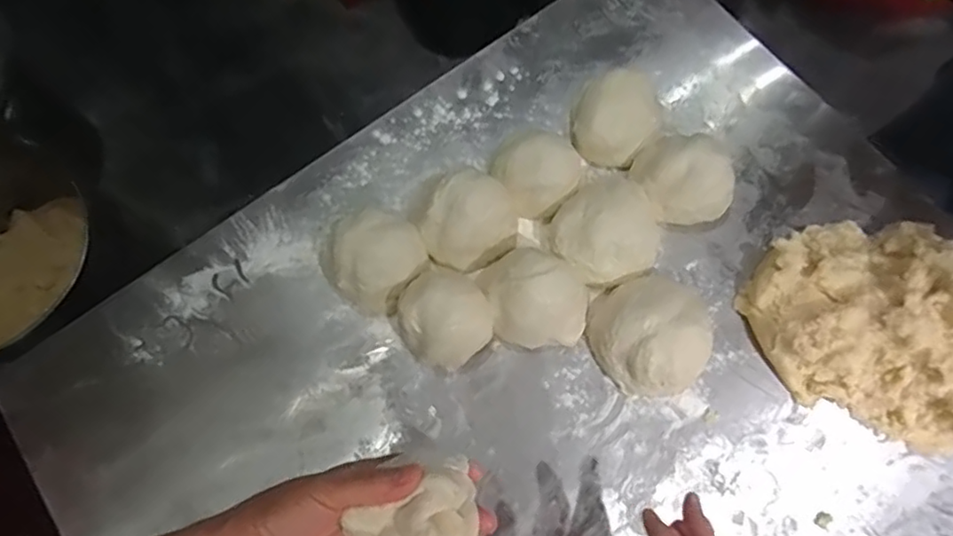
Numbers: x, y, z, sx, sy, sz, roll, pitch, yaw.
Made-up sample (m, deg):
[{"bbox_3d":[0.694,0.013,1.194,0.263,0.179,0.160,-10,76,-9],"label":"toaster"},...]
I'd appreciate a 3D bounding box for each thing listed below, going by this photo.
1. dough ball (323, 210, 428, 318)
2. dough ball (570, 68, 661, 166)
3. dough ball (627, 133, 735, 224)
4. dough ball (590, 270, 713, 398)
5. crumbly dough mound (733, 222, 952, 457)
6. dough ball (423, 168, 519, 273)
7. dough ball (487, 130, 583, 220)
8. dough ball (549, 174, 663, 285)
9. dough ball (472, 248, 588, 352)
[{"bbox_3d":[-0.092,-0.007,0.565,0.075,0.058,0.084,38,77,13],"label":"dough ball"},{"bbox_3d":[0.133,-0.141,0.598,0.073,0.055,0.075,-1,72,2],"label":"dough ball"},{"bbox_3d":[0.188,-0.082,0.578,0.074,0.065,0.081,-1,72,2],"label":"dough ball"},{"bbox_3d":[0.153,0.055,0.536,0.099,0.057,0.101,-1,72,2],"label":"dough ball"},{"bbox_3d":[0.344,0.038,0.525,0.207,0.079,0.172,23,75,9],"label":"crumbly dough mound"},{"bbox_3d":[-0.005,-0.037,0.569,0.072,0.063,0.079,-1,72,2],"label":"dough ball"},{"bbox_3d":[0.058,-0.089,0.586,0.076,0.057,0.070,-1,72,2],"label":"dough ball"},{"bbox_3d":[0.120,-0.032,0.568,0.092,0.059,0.091,-1,72,2],"label":"dough ball"},{"bbox_3d":[0.049,0.027,0.543,0.094,0.064,0.073,8,73,4],"label":"dough ball"}]

